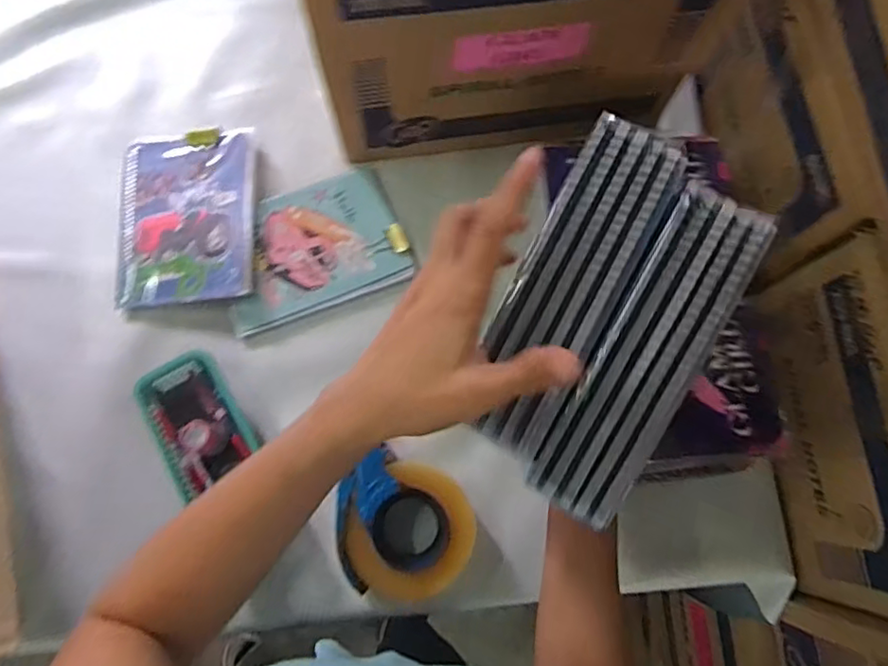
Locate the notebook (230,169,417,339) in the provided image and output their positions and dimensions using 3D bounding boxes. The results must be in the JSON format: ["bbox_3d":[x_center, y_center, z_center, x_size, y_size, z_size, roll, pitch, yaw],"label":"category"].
[{"bbox_3d":[-0.157,-0.099,0.706,0.209,0.009,0.155,-22,77,-6],"label":"notebook"}]

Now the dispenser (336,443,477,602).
[{"bbox_3d":[-0.042,0.197,0.614,0.140,0.057,0.133,21,76,4],"label":"dispenser"}]

